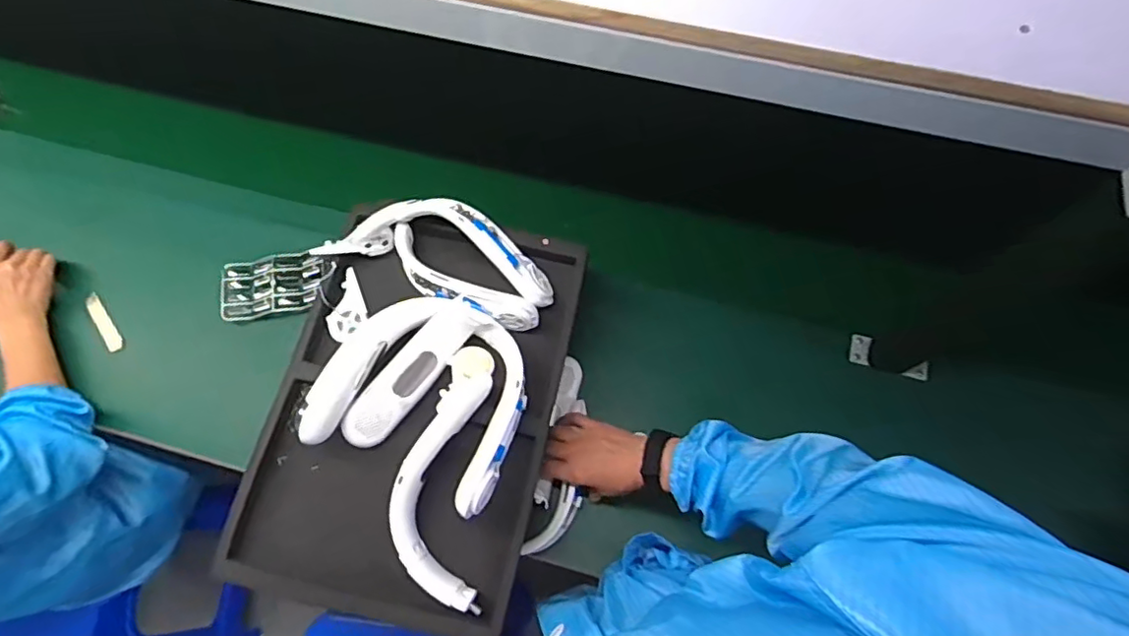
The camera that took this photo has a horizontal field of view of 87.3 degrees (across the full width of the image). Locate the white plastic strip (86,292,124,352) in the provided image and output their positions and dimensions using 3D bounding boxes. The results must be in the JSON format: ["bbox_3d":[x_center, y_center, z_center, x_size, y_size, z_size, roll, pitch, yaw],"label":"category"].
[{"bbox_3d":[-0.655,0.007,0.843,0.020,0.007,0.104,-36,72,-11],"label":"white plastic strip"}]

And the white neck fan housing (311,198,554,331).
[{"bbox_3d":[-0.143,-0.079,0.672,0.271,0.056,0.108,22,72,10],"label":"white neck fan housing"}]

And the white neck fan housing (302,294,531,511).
[{"bbox_3d":[-0.146,0.083,0.628,0.211,0.068,0.217,-1,69,2],"label":"white neck fan housing"}]

